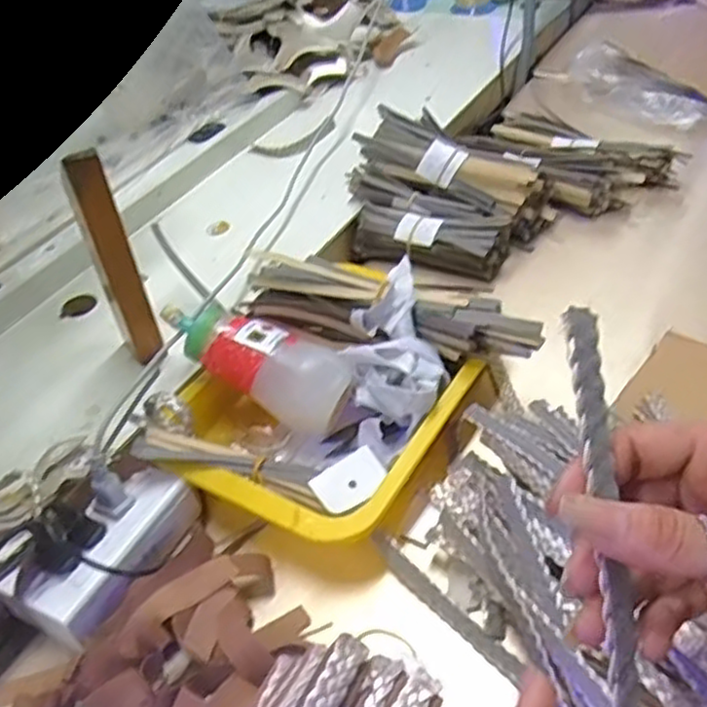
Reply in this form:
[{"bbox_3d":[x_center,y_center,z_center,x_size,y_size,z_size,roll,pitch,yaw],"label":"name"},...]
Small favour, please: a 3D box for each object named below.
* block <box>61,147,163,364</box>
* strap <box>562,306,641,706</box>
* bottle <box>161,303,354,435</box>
[{"bbox_3d":[-0.178,-0.062,0.566,0.029,0.190,0.017,-29,45,-20],"label":"block"},{"bbox_3d":[0.084,0.067,0.245,0.012,0.011,0.172,-3,74,4],"label":"strap"},{"bbox_3d":[-0.076,0.003,0.576,0.158,0.049,0.057,27,53,12],"label":"bottle"}]

